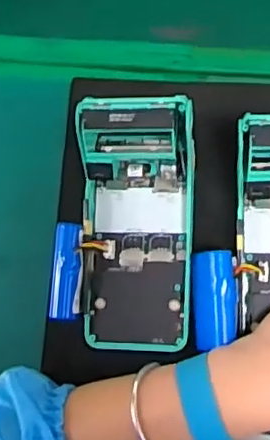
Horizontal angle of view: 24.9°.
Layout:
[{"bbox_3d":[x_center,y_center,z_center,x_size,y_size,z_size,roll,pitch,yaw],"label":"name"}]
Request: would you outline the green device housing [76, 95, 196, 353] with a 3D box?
[{"bbox_3d":[-0.004,0.005,0.414,0.086,0.056,0.165,2,84,6],"label":"green device housing"}]

